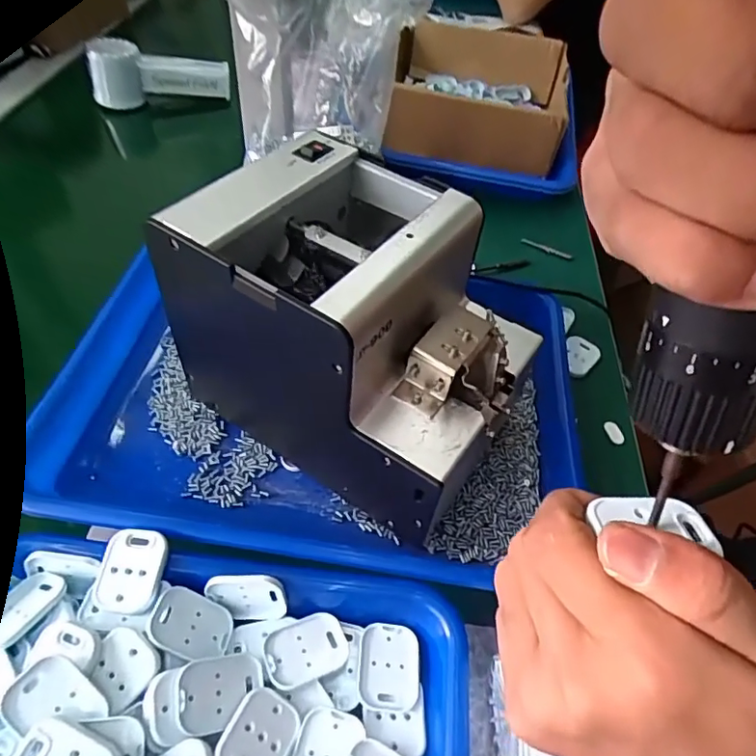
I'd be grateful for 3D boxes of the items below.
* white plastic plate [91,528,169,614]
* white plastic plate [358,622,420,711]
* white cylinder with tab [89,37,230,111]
[{"bbox_3d":[-0.122,0.095,0.269,0.030,0.004,0.039,5,60,-4],"label":"white plastic plate"},{"bbox_3d":[0.006,0.142,0.270,0.030,0.005,0.039,6,50,0],"label":"white plastic plate"},{"bbox_3d":[-0.243,-0.338,0.606,0.140,0.057,0.048,0,50,-5],"label":"white cylinder with tab"}]

